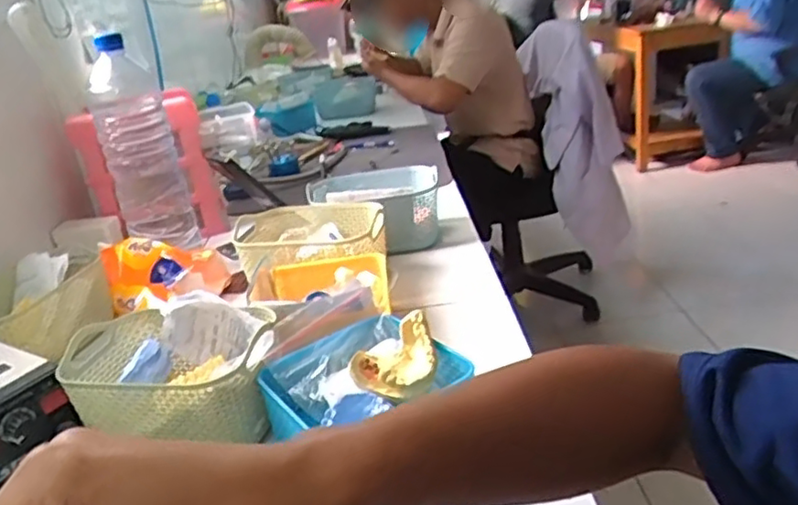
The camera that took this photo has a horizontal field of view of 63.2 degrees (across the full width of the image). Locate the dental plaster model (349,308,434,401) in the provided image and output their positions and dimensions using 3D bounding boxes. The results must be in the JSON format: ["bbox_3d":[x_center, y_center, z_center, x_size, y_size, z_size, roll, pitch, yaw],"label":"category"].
[{"bbox_3d":[0.003,0.086,0.503,0.070,0.027,0.053,-35,57,-20],"label":"dental plaster model"}]

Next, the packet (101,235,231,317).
[{"bbox_3d":[-0.297,0.027,0.786,0.156,0.066,0.083,-5,24,8],"label":"packet"}]

